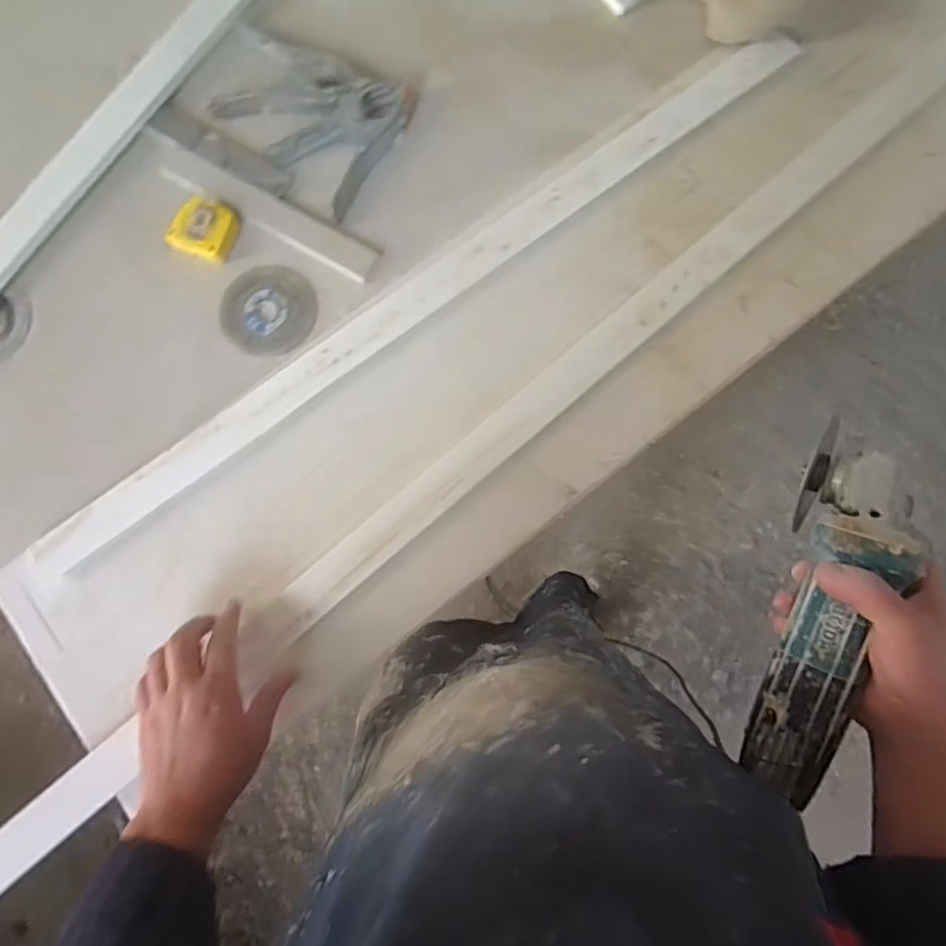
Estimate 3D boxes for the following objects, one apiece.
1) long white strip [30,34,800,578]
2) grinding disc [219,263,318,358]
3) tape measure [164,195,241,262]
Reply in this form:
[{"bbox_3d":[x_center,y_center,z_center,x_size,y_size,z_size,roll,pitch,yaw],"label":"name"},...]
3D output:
[{"bbox_3d":[-0.037,-0.183,0.557,0.865,0.007,0.067,-37,85,-5],"label":"long white strip"},{"bbox_3d":[-0.203,-0.162,0.564,0.094,0.008,0.090,0,81,0],"label":"grinding disc"},{"bbox_3d":[-0.266,-0.245,0.561,0.058,0.019,0.059,17,82,1],"label":"tape measure"}]

